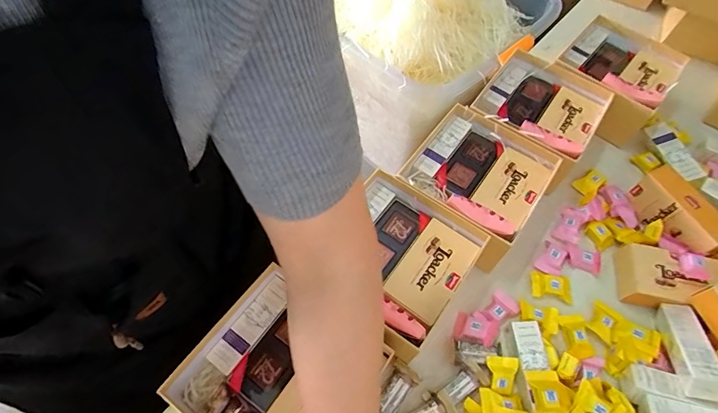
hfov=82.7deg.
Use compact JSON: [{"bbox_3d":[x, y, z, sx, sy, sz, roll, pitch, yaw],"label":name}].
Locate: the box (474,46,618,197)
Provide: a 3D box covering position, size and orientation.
[{"bbox_3d":[0.270,-0.137,0.636,0.174,0.091,0.173,34,64,15],"label":"box"}]

